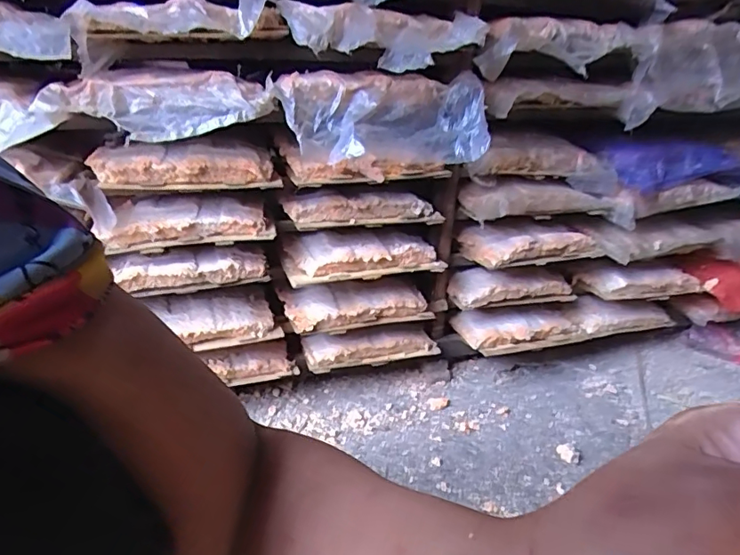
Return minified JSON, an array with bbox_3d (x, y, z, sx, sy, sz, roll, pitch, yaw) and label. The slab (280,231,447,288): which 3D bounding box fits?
[{"bbox_3d":[-0.016,-0.040,0.862,0.255,0.058,0.103,-4,25,-9],"label":"slab"}]

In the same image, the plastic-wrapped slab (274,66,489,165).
[{"bbox_3d":[0.018,-0.215,0.707,0.278,0.107,0.102,-1,24,-2],"label":"plastic-wrapped slab"}]

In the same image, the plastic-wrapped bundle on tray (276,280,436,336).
[{"bbox_3d":[-0.025,0.046,0.908,0.252,0.049,0.095,-6,25,-12],"label":"plastic-wrapped bundle on tray"}]

